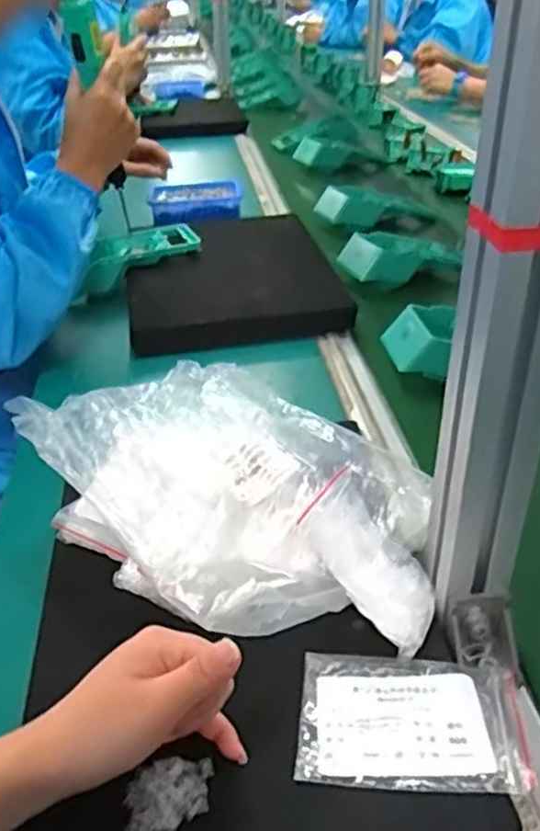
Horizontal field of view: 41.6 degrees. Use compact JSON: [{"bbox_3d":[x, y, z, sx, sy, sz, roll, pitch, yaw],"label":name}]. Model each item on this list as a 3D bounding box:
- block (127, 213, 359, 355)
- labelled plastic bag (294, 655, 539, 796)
[{"bbox_3d":[-0.057,-0.187,0.914,0.251,0.041,0.358,-6,32,-8],"label":"block"},{"bbox_3d":[0.079,0.169,0.394,0.121,0.013,0.078,0,33,8],"label":"labelled plastic bag"}]

